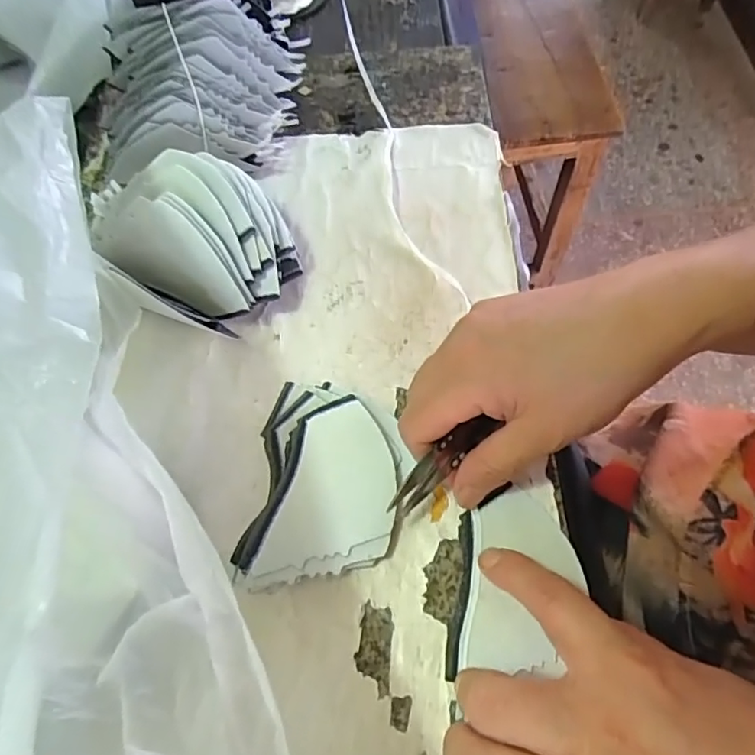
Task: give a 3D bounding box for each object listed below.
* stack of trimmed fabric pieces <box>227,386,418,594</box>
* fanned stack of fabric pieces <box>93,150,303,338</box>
[{"bbox_3d":[-0.027,0.055,0.287,0.075,0.013,0.103,7,65,5],"label":"stack of trimmed fabric pieces"},{"bbox_3d":[-0.107,-0.082,0.329,0.097,0.062,0.110,-30,68,-12],"label":"fanned stack of fabric pieces"}]

